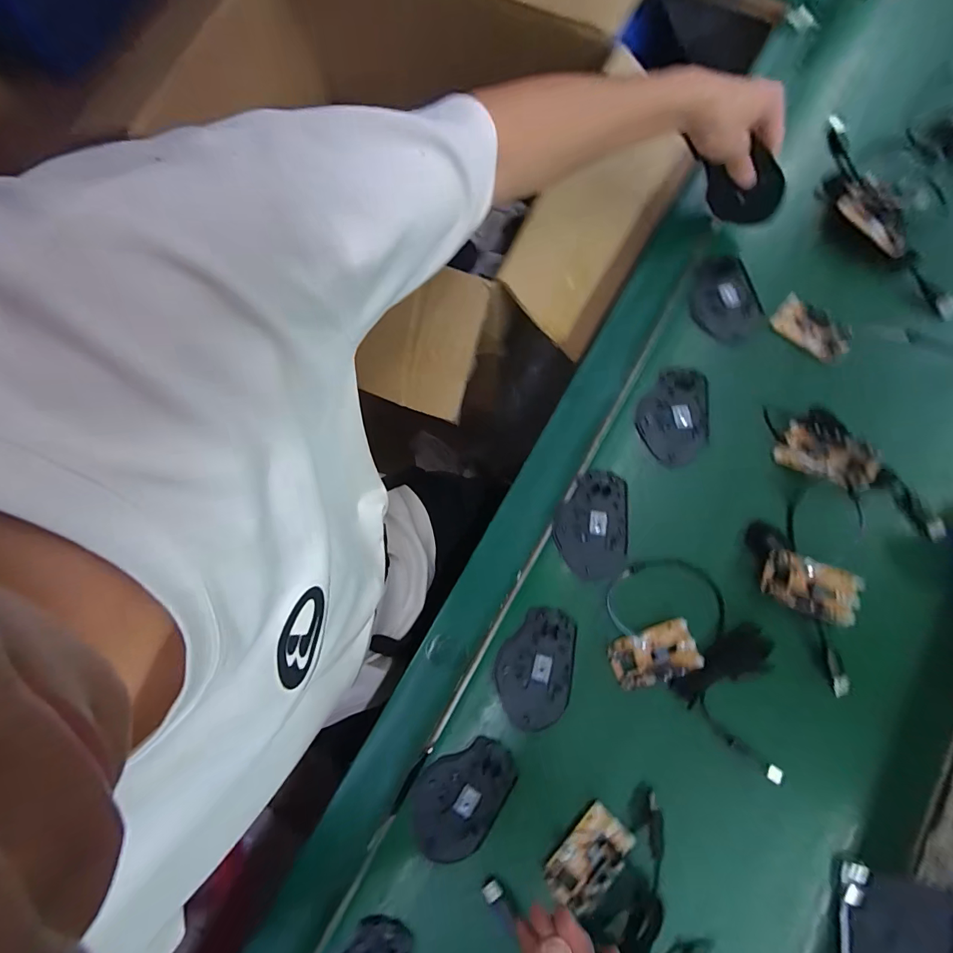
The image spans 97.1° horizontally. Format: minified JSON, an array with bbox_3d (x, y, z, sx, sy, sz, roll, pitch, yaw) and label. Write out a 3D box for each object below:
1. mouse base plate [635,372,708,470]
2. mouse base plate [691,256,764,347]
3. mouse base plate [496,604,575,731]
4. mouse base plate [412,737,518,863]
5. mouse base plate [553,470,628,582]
[{"bbox_3d":[0.214,-0.066,0.456,0.073,0.005,0.108,6,77,5],"label":"mouse base plate"},{"bbox_3d":[0.288,-0.204,0.489,0.078,0.005,0.104,-12,76,0],"label":"mouse base plate"},{"bbox_3d":[0.057,0.184,0.407,0.070,0.004,0.109,10,78,6],"label":"mouse base plate"},{"bbox_3d":[-0.015,0.291,0.382,0.069,0.009,0.109,32,81,10],"label":"mouse base plate"},{"bbox_3d":[0.119,0.049,0.435,0.072,0.006,0.109,5,77,5],"label":"mouse base plate"}]

